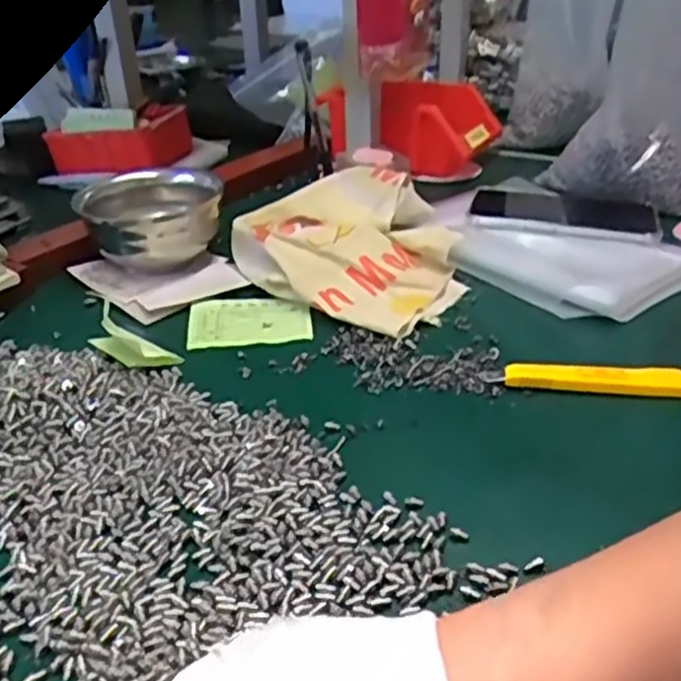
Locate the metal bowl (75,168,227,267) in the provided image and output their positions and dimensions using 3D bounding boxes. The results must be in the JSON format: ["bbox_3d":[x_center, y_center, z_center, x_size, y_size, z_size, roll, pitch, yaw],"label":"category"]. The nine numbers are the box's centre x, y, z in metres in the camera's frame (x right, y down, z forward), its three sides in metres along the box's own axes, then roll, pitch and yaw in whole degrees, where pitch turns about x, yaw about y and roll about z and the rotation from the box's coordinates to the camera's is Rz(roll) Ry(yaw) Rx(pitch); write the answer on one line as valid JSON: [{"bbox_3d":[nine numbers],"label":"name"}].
[{"bbox_3d":[-0.167,-0.107,0.648,0.125,0.065,0.115,-10,35,-16],"label":"metal bowl"}]

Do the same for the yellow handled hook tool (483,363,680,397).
[{"bbox_3d":[0.158,0.025,0.466,0.123,0.018,0.016,4,33,6],"label":"yellow handled hook tool"}]

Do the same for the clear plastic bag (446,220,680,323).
[{"bbox_3d":[0.192,-0.072,0.603,0.145,0.024,0.185,-28,40,-35],"label":"clear plastic bag"}]

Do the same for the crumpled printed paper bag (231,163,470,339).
[{"bbox_3d":[0.017,-0.090,0.616,0.197,0.055,0.181,25,41,33],"label":"crumpled printed paper bag"}]

